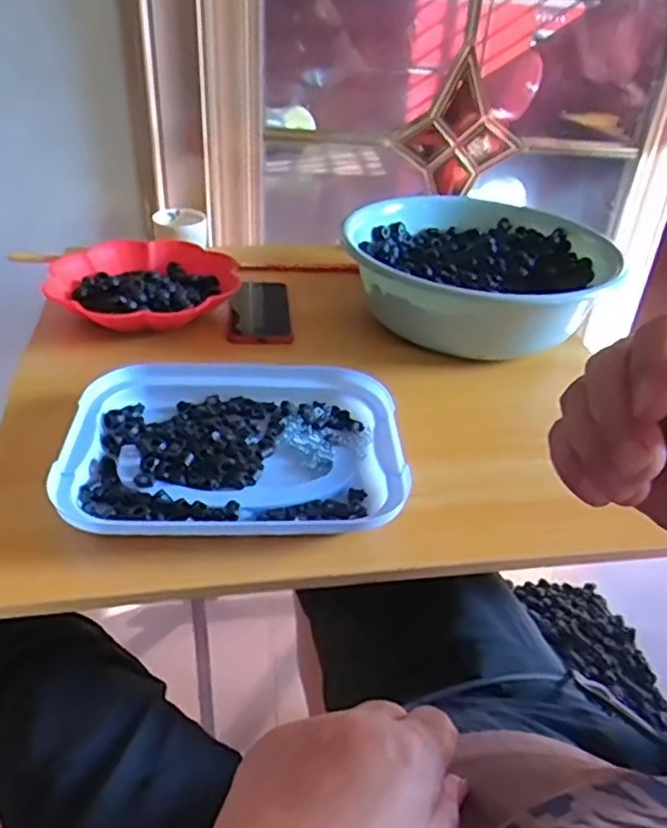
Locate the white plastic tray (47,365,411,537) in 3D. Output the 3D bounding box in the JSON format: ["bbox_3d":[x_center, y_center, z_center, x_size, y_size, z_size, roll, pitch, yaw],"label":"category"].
[{"bbox_3d":[-0.077,0.021,0.554,0.257,0.031,0.205,3,35,-2],"label":"white plastic tray"}]

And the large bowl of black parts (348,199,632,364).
[{"bbox_3d":[0.162,-0.159,0.793,0.273,0.105,0.321,22,38,24],"label":"large bowl of black parts"}]

